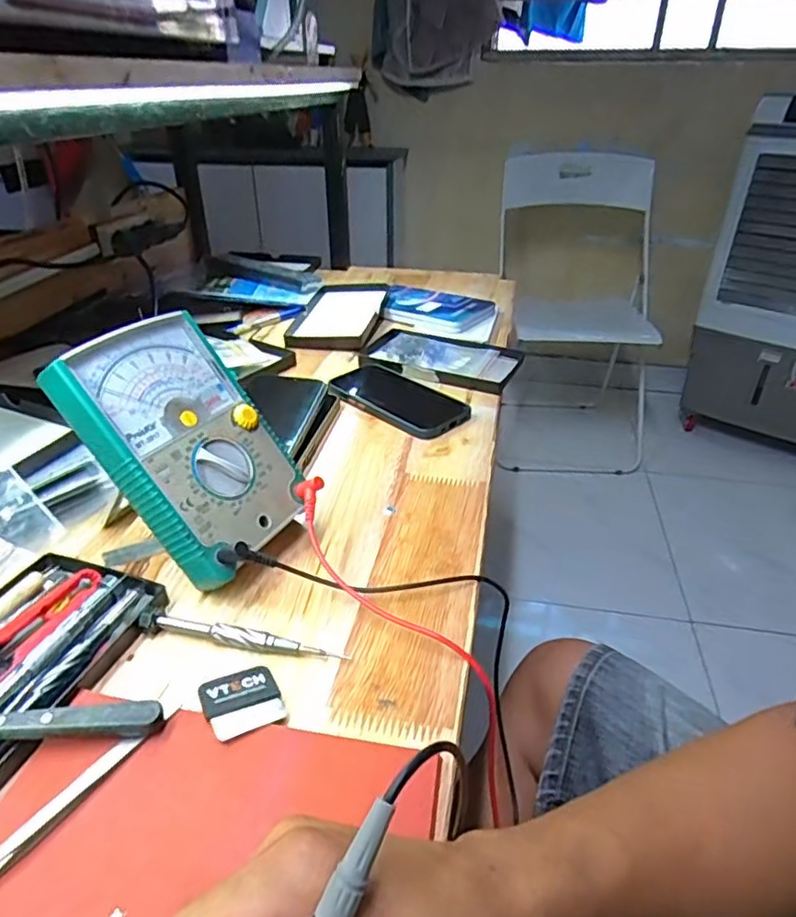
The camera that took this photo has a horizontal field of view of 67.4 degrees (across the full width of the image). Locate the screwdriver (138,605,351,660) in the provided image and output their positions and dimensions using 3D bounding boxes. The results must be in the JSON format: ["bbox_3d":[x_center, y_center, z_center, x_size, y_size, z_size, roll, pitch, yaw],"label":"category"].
[{"bbox_3d":[-0.092,0.104,0.353,0.124,0.014,0.013,6,33,8],"label":"screwdriver"}]

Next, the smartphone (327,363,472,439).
[{"bbox_3d":[-0.003,-0.064,0.623,0.154,0.014,0.083,25,40,33],"label":"smartphone"}]

